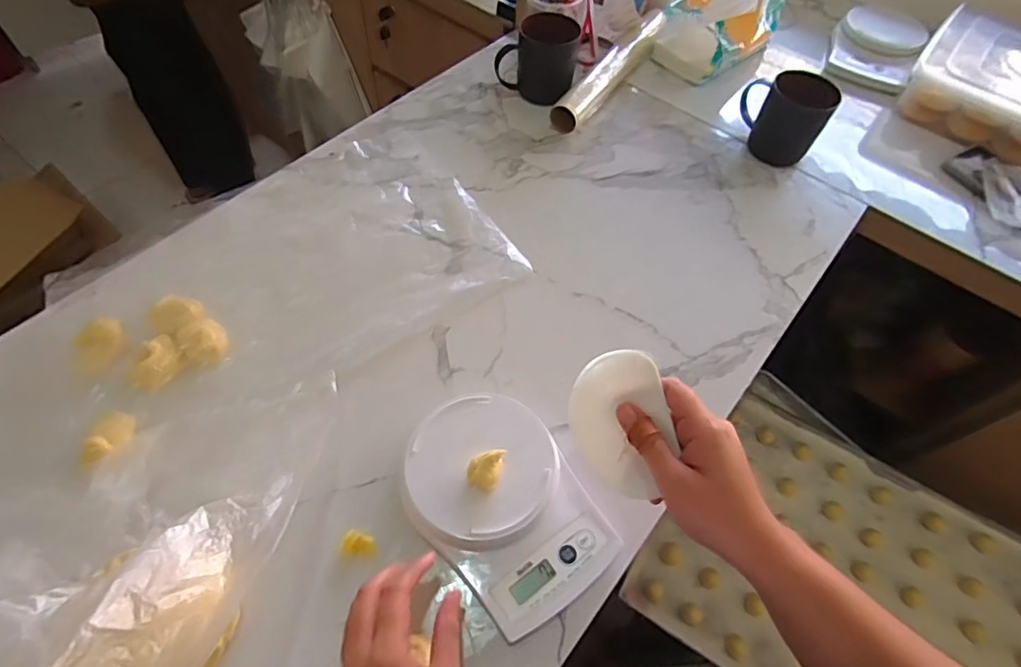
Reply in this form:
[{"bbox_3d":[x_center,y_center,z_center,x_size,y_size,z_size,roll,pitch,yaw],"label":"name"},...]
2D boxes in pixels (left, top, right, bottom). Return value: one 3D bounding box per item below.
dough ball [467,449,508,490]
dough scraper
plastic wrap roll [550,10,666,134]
[{"bbox_3d":[-0.021,0.112,0.448,0.026,0.021,0.033,13,58,5],"label":"dough ball"},{"bbox_3d":[0.075,0.064,0.372,0.065,0.008,0.098,-14,82,18],"label":"dough scraper"},{"bbox_3d":[0.156,-0.402,0.812,0.048,0.050,0.317,30,61,13],"label":"plastic wrap roll"}]

